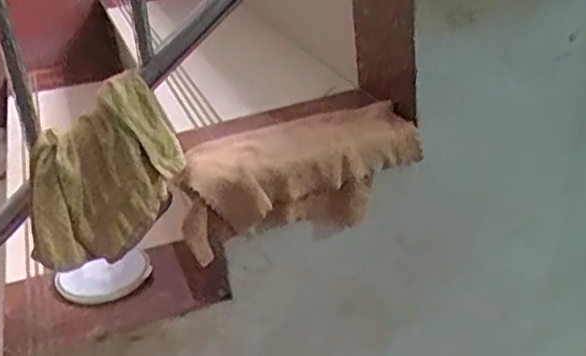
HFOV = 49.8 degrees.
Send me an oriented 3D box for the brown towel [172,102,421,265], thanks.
[{"bbox_3d":[0.006,0.004,0.794,0.300,0.117,0.121,-13,33,-14],"label":"brown towel"}]

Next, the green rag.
[{"bbox_3d":[-0.209,-0.005,0.690,0.167,0.205,0.052,-16,33,-17],"label":"green rag"}]

